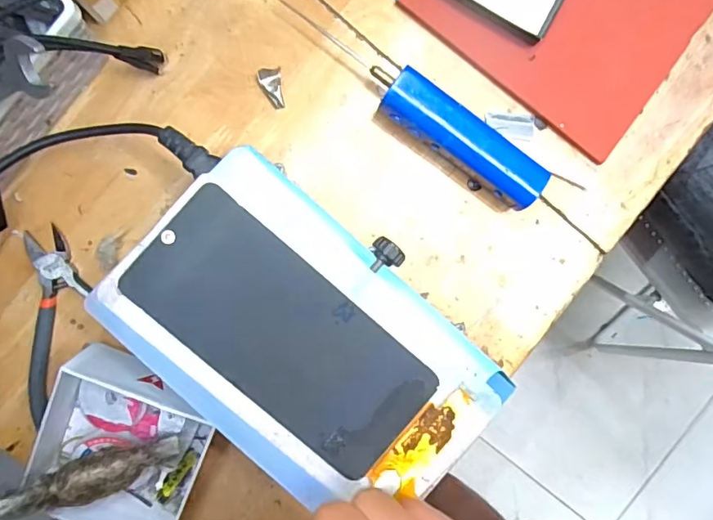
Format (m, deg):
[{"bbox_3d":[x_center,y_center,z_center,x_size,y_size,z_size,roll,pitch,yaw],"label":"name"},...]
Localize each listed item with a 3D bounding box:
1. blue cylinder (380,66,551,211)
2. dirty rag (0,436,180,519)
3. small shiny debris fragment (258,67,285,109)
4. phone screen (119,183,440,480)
[{"bbox_3d":[0.076,-0.084,0.369,0.127,0.030,0.033,34,89,-7],"label":"blue cylinder"},{"bbox_3d":[-0.166,0.137,0.324,0.103,0.014,0.027,-14,94,-24],"label":"dirty rag"},{"bbox_3d":[-0.060,-0.122,0.365,0.016,0.006,0.027,-11,94,-5],"label":"small shiny debris fragment"},{"bbox_3d":[-0.033,0.036,0.246,0.149,0.005,0.066,41,88,-6],"label":"phone screen"}]

